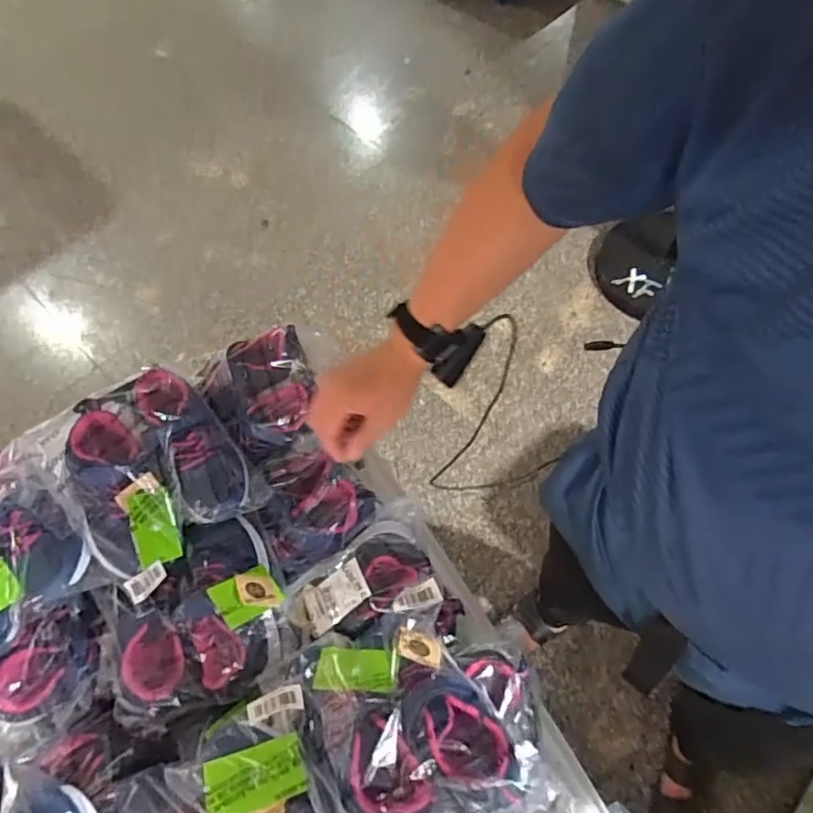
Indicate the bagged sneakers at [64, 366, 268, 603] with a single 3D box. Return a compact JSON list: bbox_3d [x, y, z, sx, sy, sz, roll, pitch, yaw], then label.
[{"bbox_3d":[-0.282,0.074,0.653,0.187,0.092,0.193,-42,67,-17],"label":"bagged sneakers"}]

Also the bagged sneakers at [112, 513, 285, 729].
[{"bbox_3d":[-0.234,0.227,0.622,0.193,0.071,0.175,-23,62,-9],"label":"bagged sneakers"}]

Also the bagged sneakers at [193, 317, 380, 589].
[{"bbox_3d":[-0.146,0.040,0.713,0.136,0.076,0.294,-26,63,-11],"label":"bagged sneakers"}]

